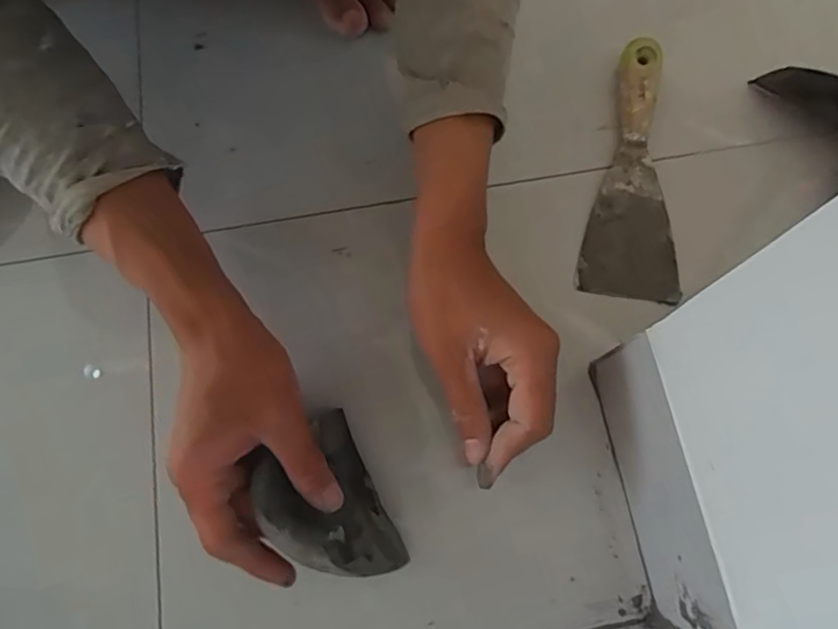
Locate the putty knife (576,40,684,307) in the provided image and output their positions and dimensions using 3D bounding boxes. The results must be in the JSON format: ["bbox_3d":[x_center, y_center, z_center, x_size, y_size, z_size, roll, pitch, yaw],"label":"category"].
[{"bbox_3d":[0.159,-0.109,0.415,0.068,0.024,0.197,8,73,6],"label":"putty knife"}]

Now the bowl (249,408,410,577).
[{"bbox_3d":[-0.061,0.115,0.332,0.074,0.033,0.097,-10,65,-47],"label":"bowl"}]

